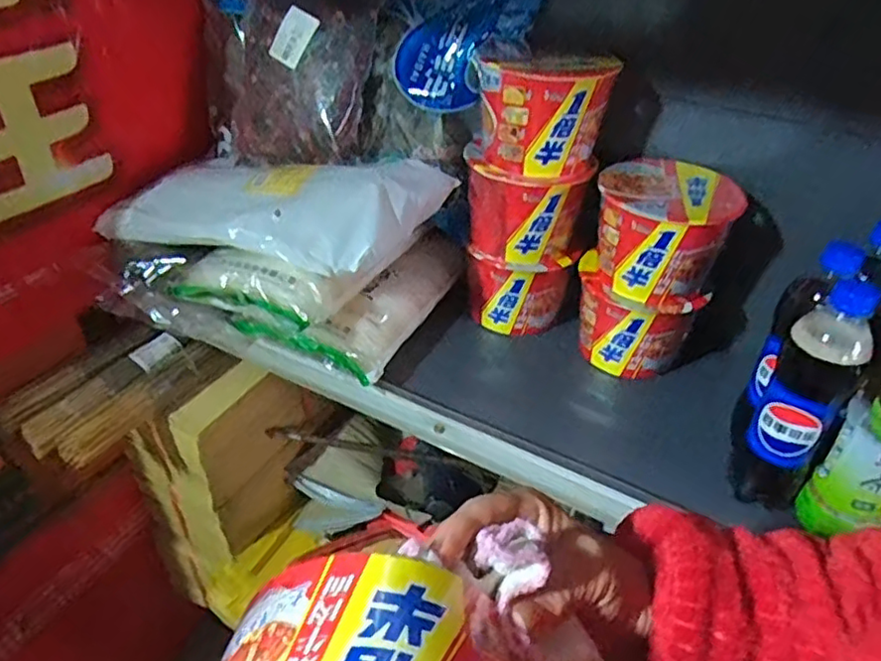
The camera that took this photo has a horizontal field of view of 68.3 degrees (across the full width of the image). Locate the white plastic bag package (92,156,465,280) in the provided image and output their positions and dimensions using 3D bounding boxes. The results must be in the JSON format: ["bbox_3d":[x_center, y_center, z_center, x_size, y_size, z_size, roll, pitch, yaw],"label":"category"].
[{"bbox_3d":[-0.205,-0.163,0.762,0.406,0.102,0.188,20,40,23],"label":"white plastic bag package"}]

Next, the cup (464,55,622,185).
[{"bbox_3d":[0.106,-0.230,0.685,0.138,0.109,0.122,16,39,18],"label":"cup"}]

